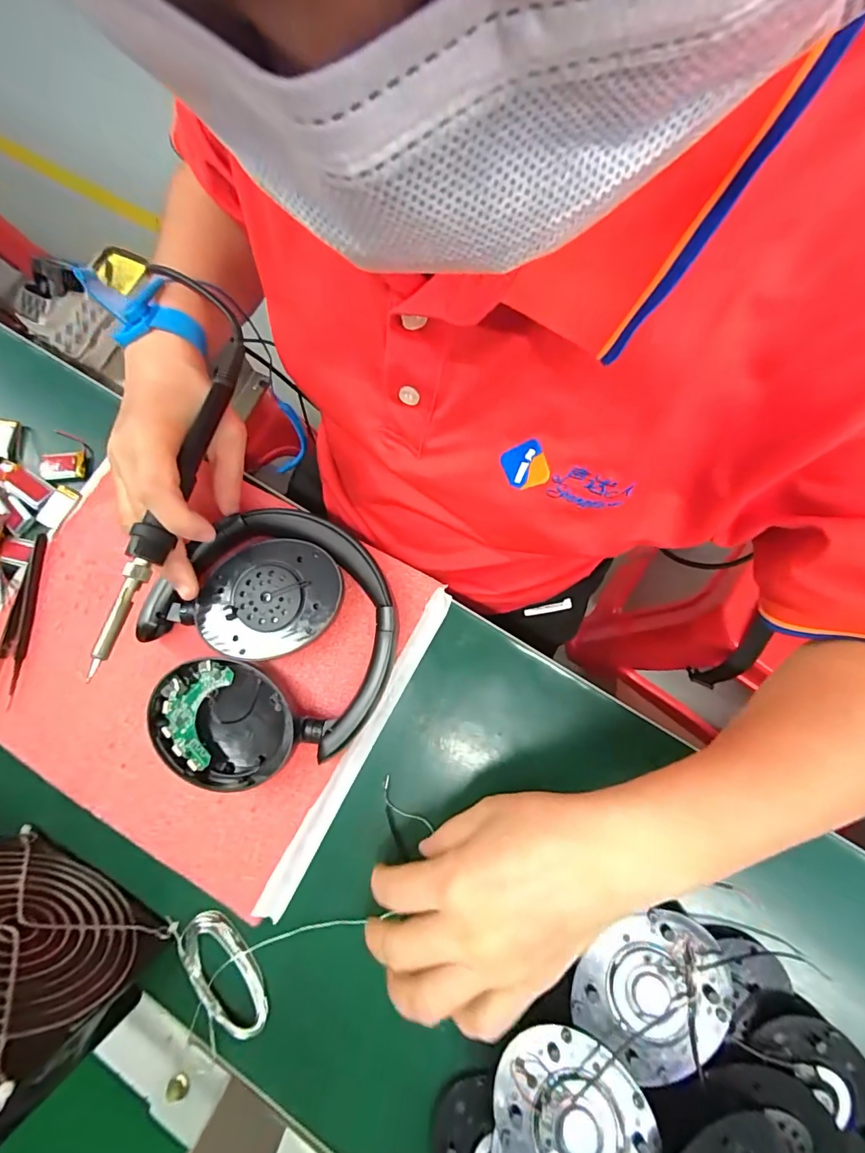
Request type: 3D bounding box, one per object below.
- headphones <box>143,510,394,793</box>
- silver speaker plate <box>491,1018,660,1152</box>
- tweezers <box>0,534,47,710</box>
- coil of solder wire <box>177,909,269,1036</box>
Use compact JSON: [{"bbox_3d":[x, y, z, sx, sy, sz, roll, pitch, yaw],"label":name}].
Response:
[{"bbox_3d":[-0.103,0.039,0.296,0.153,0.036,0.155,0,76,1],"label":"headphones"},{"bbox_3d":[0.066,0.280,0.231,0.076,0.013,0.085,23,81,8],"label":"silver speaker plate"},{"bbox_3d":[-0.286,0.029,0.324,0.018,0.010,0.116,5,79,4],"label":"tweezers"},{"bbox_3d":[-0.122,0.232,0.272,0.034,0.008,0.070,-39,79,-4],"label":"coil of solder wire"}]

